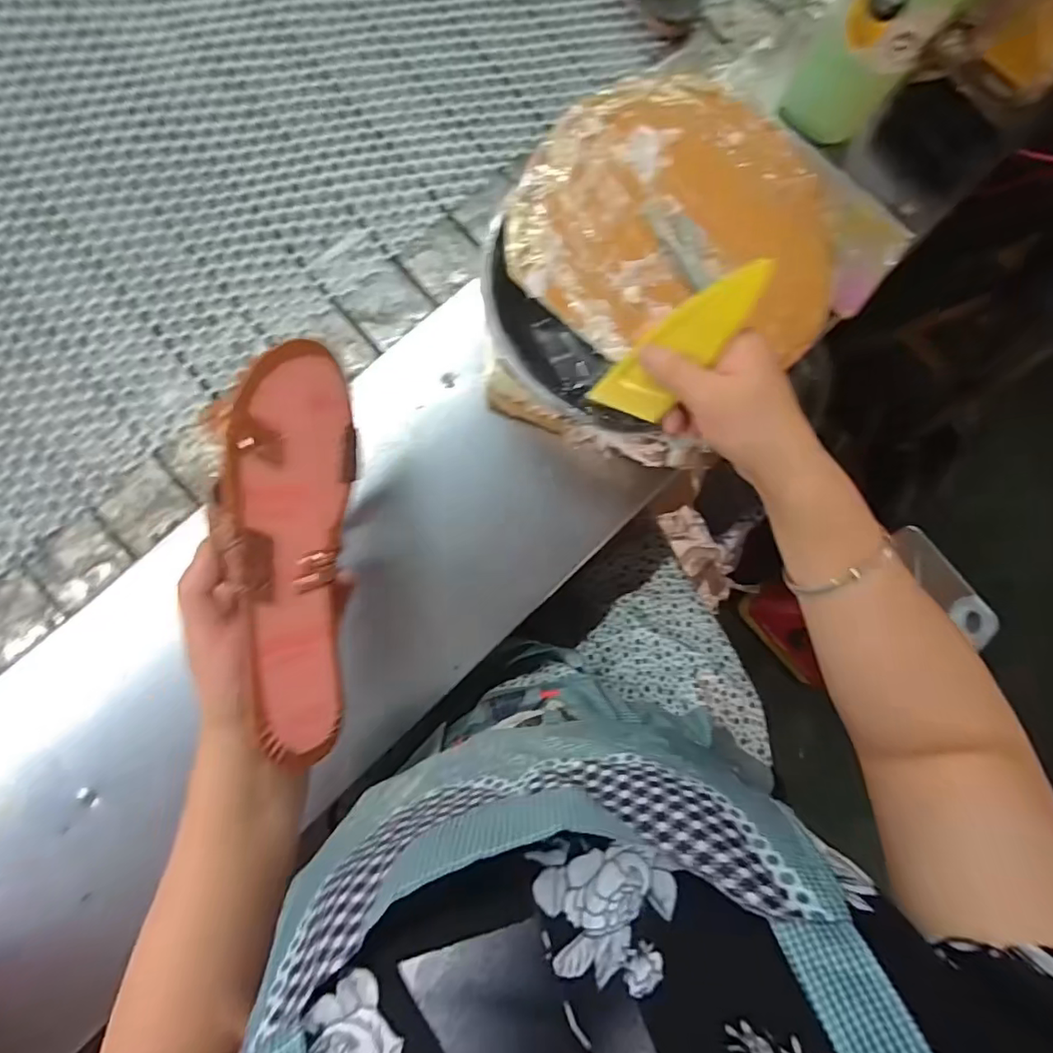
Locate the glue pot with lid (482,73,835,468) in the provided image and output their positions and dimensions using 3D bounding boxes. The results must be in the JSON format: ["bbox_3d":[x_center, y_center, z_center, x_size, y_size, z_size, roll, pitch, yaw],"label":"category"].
[{"bbox_3d":[0.103,-0.200,0.457,0.246,0.076,0.277,26,81,-3],"label":"glue pot with lid"}]

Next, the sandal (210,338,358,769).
[{"bbox_3d":[-0.150,0.011,0.347,0.050,0.085,0.235,-5,86,38],"label":"sandal"}]

